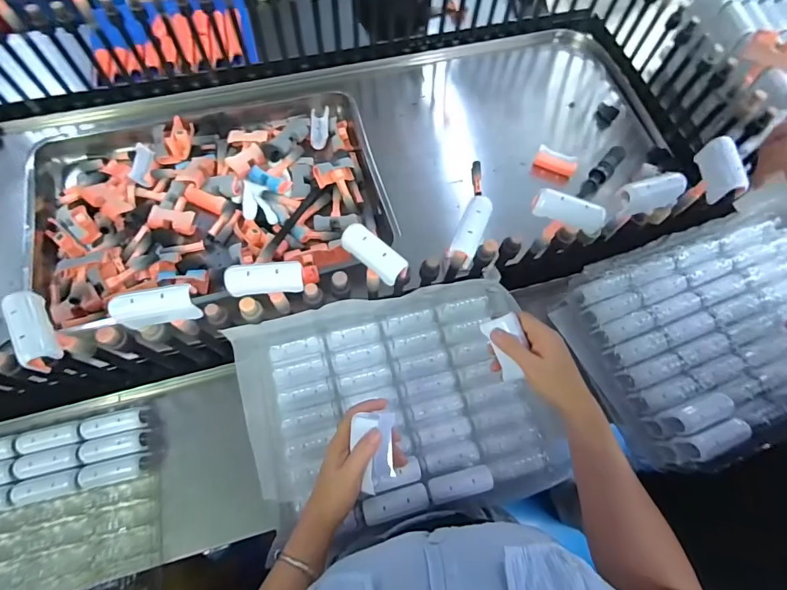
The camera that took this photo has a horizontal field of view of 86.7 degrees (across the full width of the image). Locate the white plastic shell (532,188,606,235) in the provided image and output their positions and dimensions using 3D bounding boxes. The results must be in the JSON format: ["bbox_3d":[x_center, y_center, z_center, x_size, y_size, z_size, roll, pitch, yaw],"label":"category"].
[{"bbox_3d":[0.204,-0.098,0.483,0.078,0.027,0.024,22,67,6],"label":"white plastic shell"}]

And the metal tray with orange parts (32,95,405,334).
[{"bbox_3d":[-0.329,-0.196,0.763,0.586,0.063,0.453,-13,68,-9],"label":"metal tray with orange parts"}]

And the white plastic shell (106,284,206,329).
[{"bbox_3d":[-0.243,0.014,0.428,0.076,0.043,0.025,-13,68,-9],"label":"white plastic shell"}]

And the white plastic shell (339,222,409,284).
[{"bbox_3d":[-0.022,-0.045,0.450,0.075,0.023,0.030,38,70,12],"label":"white plastic shell"}]

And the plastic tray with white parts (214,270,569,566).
[{"bbox_3d":[0.012,0.134,0.548,0.407,0.043,0.297,-12,68,-8],"label":"plastic tray with white parts"}]

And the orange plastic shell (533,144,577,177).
[{"bbox_3d":[0.323,-0.265,0.828,0.080,0.033,0.032,30,68,9],"label":"orange plastic shell"}]

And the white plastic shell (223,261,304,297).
[{"bbox_3d":[-0.134,-0.017,0.431,0.078,0.025,0.026,-3,67,-5],"label":"white plastic shell"}]

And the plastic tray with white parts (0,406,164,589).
[{"bbox_3d":[-0.479,0.304,0.528,0.334,0.053,0.263,-11,68,-8],"label":"plastic tray with white parts"}]

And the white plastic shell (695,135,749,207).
[{"bbox_3d":[0.418,-0.159,0.532,0.020,0.050,0.081,-4,67,-5],"label":"white plastic shell"}]

